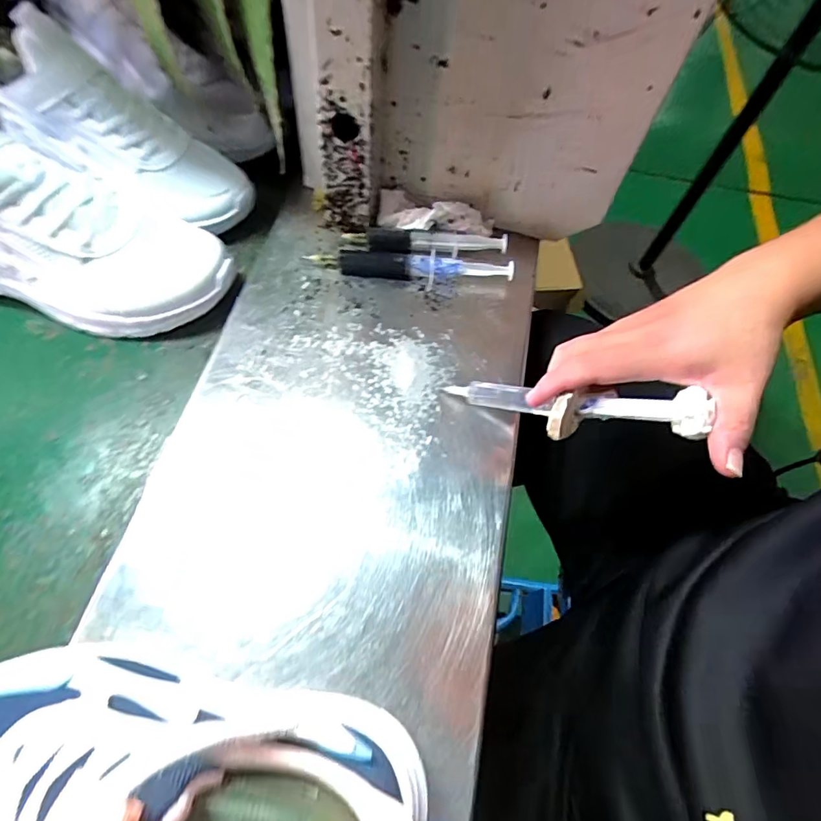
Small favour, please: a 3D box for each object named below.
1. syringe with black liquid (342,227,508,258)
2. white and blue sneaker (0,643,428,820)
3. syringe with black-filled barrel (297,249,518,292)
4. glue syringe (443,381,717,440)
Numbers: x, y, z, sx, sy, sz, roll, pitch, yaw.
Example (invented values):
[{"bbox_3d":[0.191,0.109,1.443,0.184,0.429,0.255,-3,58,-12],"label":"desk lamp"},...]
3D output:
[{"bbox_3d":[0.014,-0.148,0.432,0.137,0.016,0.020,3,65,-2],"label":"syringe with black liquid"},{"bbox_3d":[-0.105,0.144,0.208,0.228,0.147,0.073,2,63,-4],"label":"white and blue sneaker"},{"bbox_3d":[0.001,-0.122,0.420,0.169,0.018,0.021,1,65,-3],"label":"syringe with black-filled barrel"},{"bbox_3d":[0.093,-0.002,0.315,0.164,0.025,0.037,7,60,32],"label":"glue syringe"}]

